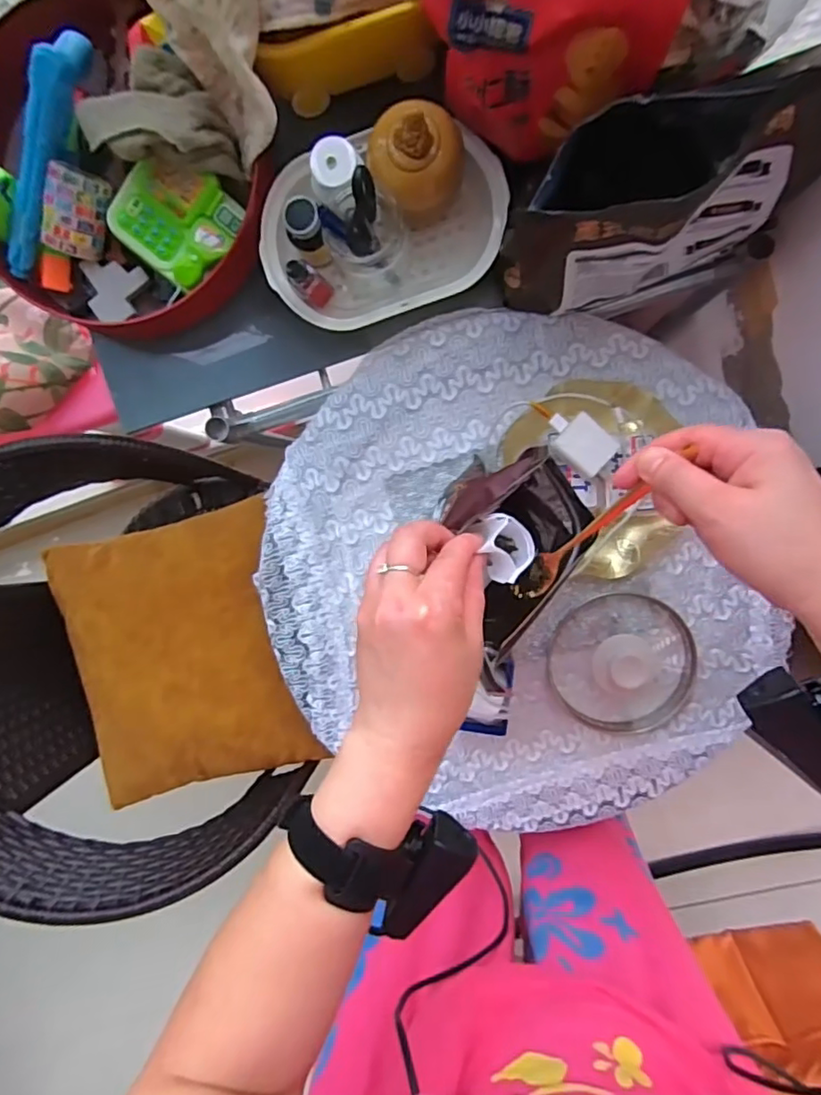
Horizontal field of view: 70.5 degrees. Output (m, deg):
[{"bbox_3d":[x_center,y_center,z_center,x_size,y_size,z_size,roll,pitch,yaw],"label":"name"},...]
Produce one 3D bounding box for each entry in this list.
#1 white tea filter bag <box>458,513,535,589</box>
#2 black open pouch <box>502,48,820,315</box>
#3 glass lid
[{"bbox_3d":[0.057,-0.001,0.356,0.034,0.024,0.041,-22,93,6],"label":"white tea filter bag"},{"bbox_3d":[0.217,-0.304,0.513,0.250,0.184,0.097,-21,93,6],"label":"black open pouch"},{"bbox_3d":[0.227,0.127,0.616,0.146,0.061,0.143,0,95,5],"label":"glass lid"}]

